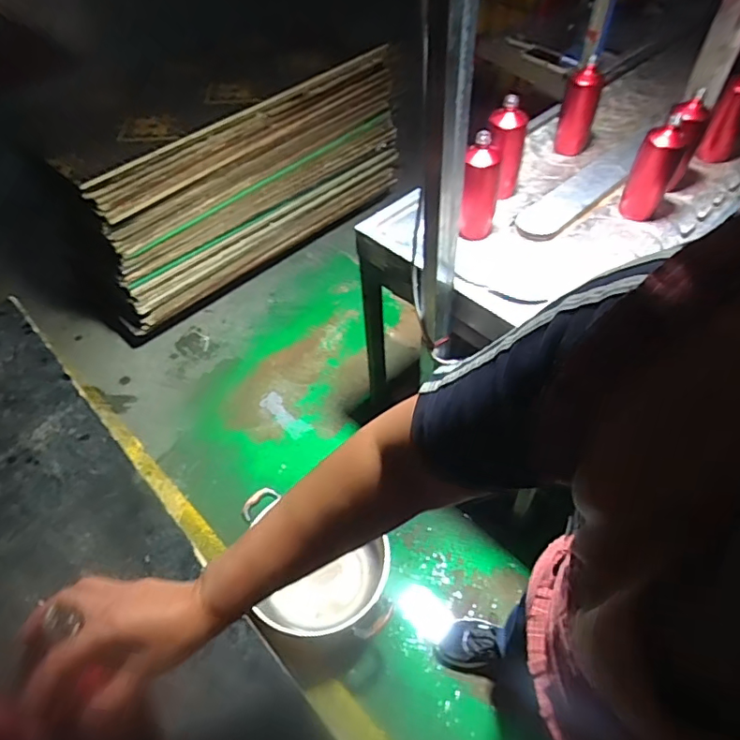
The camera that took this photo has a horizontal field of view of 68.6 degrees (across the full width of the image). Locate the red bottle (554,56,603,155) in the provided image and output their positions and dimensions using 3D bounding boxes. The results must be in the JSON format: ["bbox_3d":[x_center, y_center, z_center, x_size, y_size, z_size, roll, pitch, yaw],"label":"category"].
[{"bbox_3d":[0.519,-0.648,1.340,0.082,0.200,0.082,13,51,11],"label":"red bottle"}]

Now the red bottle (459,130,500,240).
[{"bbox_3d":[0.222,-0.361,1.094,0.067,0.213,0.064,11,51,12],"label":"red bottle"}]

